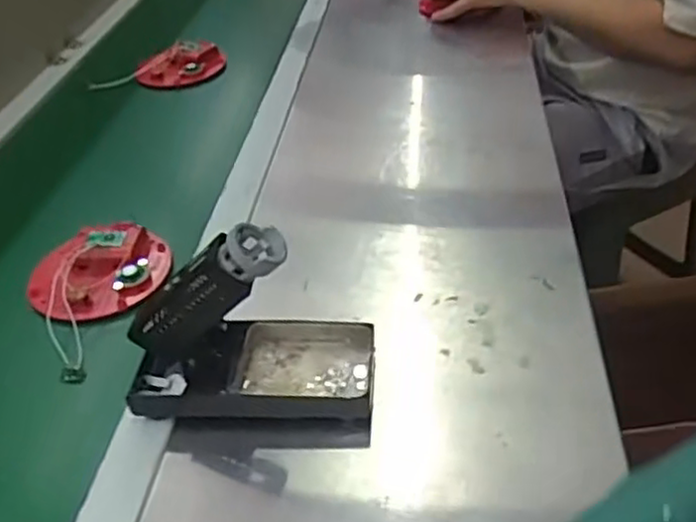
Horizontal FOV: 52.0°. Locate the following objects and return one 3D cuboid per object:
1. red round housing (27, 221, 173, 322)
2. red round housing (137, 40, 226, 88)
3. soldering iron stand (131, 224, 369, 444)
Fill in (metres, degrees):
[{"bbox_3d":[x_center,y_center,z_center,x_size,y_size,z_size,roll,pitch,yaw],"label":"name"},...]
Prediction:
[{"bbox_3d":[-0.221,0.007,0.634,0.121,0.032,0.110,-3,38,3],"label":"red round housing"},{"bbox_3d":[-0.239,-0.279,1.022,0.121,0.037,0.091,-15,39,-12],"label":"red round housing"},{"bbox_3d":[-0.065,0.041,0.478,0.164,0.127,0.081,3,38,8],"label":"soldering iron stand"}]

